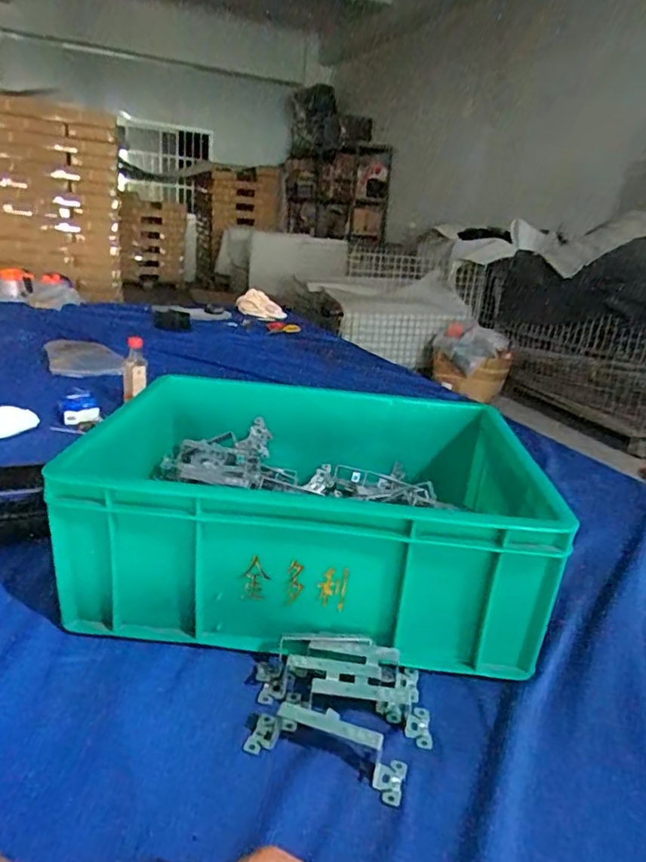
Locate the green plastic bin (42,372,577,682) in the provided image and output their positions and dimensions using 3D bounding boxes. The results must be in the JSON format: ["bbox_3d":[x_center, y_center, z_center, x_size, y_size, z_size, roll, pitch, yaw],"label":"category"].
[{"bbox_3d":[-0.005,0.066,0.577,0.400,0.139,0.296,5,20,2],"label":"green plastic bin"}]

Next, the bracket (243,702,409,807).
[{"bbox_3d":[0.003,0.204,0.380,0.106,0.035,0.030,10,21,17],"label":"bracket"}]

